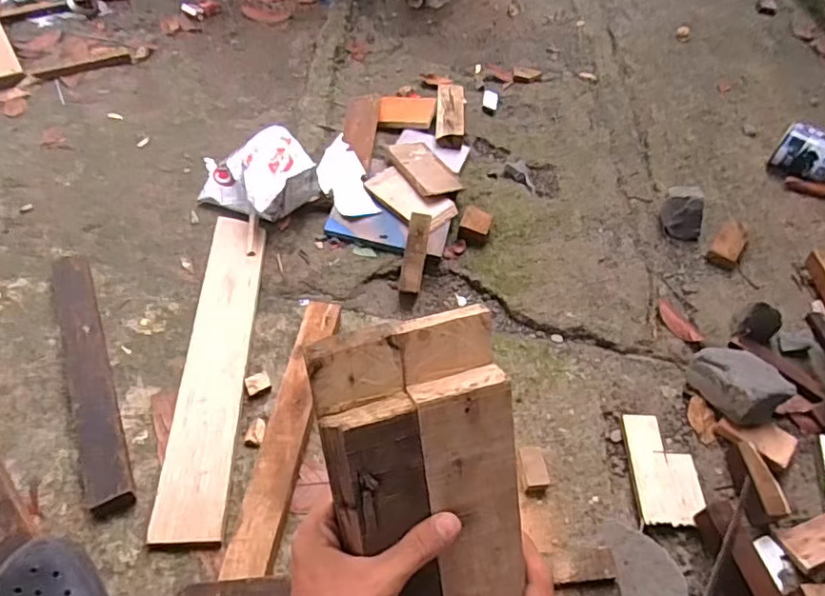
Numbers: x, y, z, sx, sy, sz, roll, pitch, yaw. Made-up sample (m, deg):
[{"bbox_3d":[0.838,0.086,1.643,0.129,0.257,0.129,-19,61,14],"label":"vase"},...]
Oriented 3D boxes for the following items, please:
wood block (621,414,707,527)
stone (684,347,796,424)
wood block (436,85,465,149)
[{"bbox_3d":[0.401,0.270,0.918,0.099,0.017,0.170,2,53,-3],"label":"wood block"},{"bbox_3d":[0.571,0.138,0.999,0.121,0.085,0.149,-21,58,-19],"label":"stone"},{"bbox_3d":[0.096,-0.464,1.454,0.069,0.037,0.212,5,53,-1],"label":"wood block"}]

